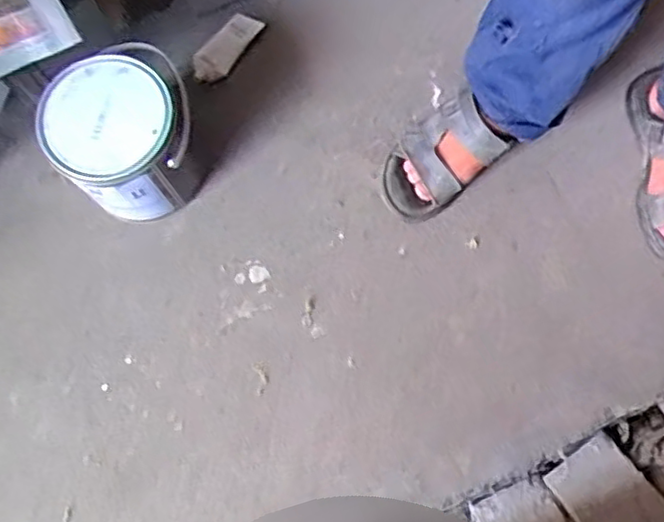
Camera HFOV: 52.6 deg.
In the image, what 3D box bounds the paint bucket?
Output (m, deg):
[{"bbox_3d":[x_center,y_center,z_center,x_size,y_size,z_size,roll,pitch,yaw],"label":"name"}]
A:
[{"bbox_3d":[-0.246,-0.146,0.823,0.161,0.161,0.159,0,78,0],"label":"paint bucket"}]

